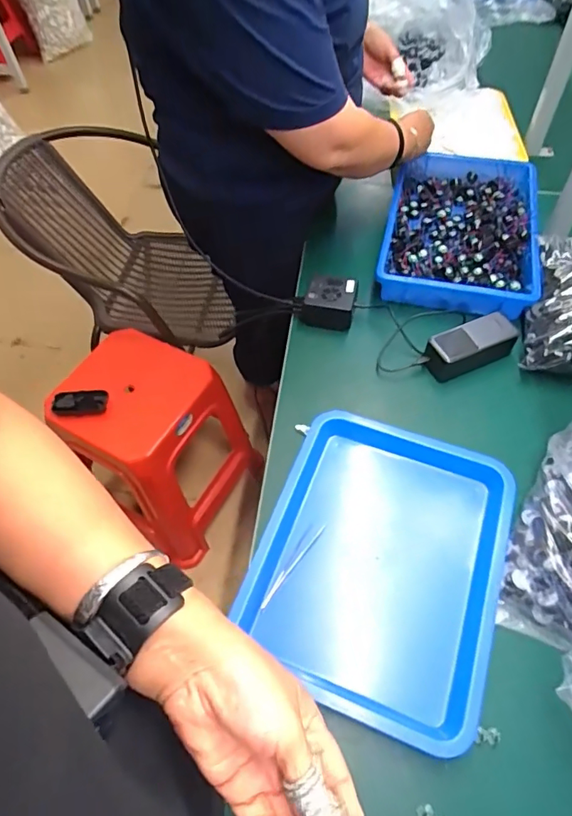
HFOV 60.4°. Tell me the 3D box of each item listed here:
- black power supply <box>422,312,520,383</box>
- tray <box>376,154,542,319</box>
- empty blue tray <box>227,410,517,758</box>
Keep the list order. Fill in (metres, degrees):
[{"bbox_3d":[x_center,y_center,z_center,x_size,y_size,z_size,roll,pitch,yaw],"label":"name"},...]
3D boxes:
[{"bbox_3d":[0.269,-0.089,0.724,0.131,0.047,0.060,-21,58,-11],"label":"black power supply"},{"bbox_3d":[0.306,-0.323,0.870,0.252,0.059,0.404,12,58,10],"label":"tray"},{"bbox_3d":[0.109,0.176,0.579,0.264,0.063,0.333,16,59,13],"label":"empty blue tray"}]

